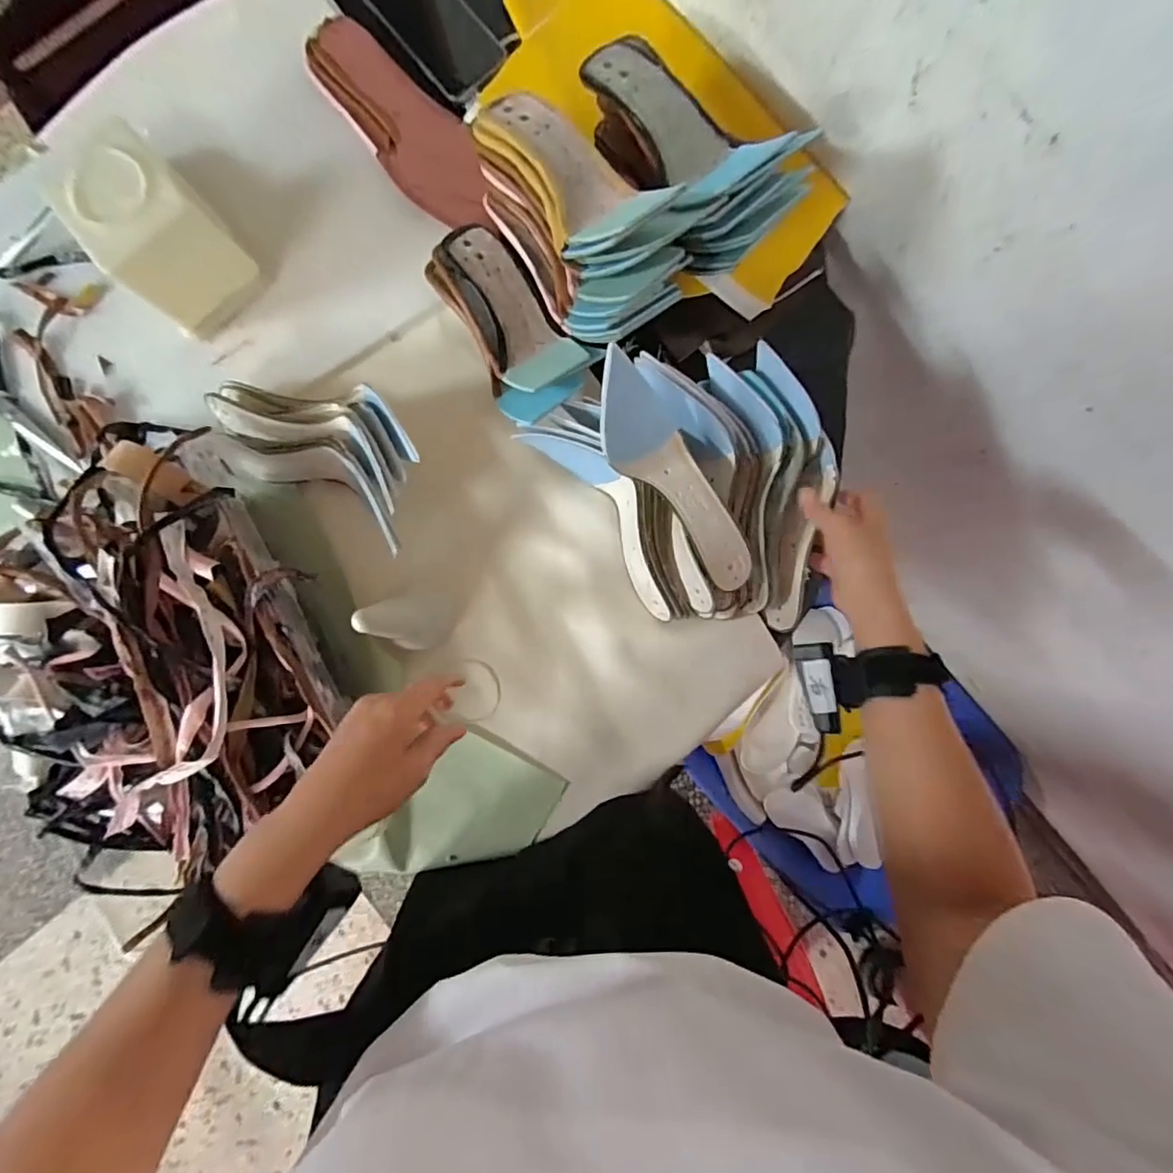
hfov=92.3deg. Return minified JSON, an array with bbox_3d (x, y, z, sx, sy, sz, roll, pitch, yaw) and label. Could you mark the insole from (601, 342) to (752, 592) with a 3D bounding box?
[{"bbox_3d":[0.074,-0.090,0.476,0.061,0.052,0.222,-39,109,0],"label":"insole"}]

